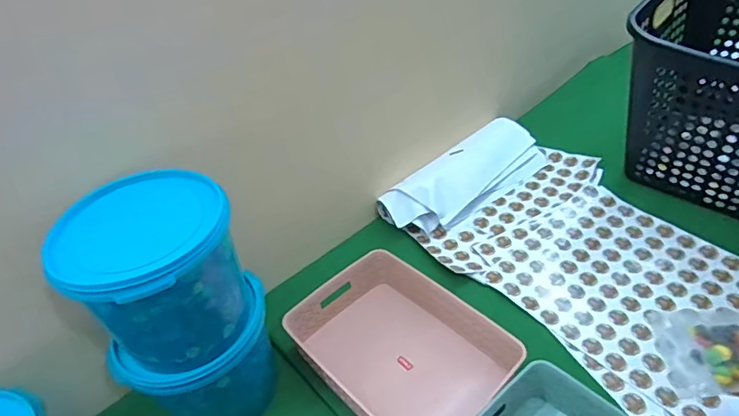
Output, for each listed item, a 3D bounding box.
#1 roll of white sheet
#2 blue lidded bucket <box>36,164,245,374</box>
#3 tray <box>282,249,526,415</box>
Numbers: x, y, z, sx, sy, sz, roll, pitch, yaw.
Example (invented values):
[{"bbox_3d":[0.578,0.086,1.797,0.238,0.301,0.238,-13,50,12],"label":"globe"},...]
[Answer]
[{"bbox_3d":[0.207,-0.075,1.079,0.389,0.059,0.153,-29,48,-21],"label":"roll of white sheet"},{"bbox_3d":[-0.259,0.082,0.643,0.190,0.170,0.180,-4,41,4],"label":"blue lidded bucket"},{"bbox_3d":[0.044,0.219,0.792,0.235,0.084,0.315,-36,50,-26],"label":"tray"}]

